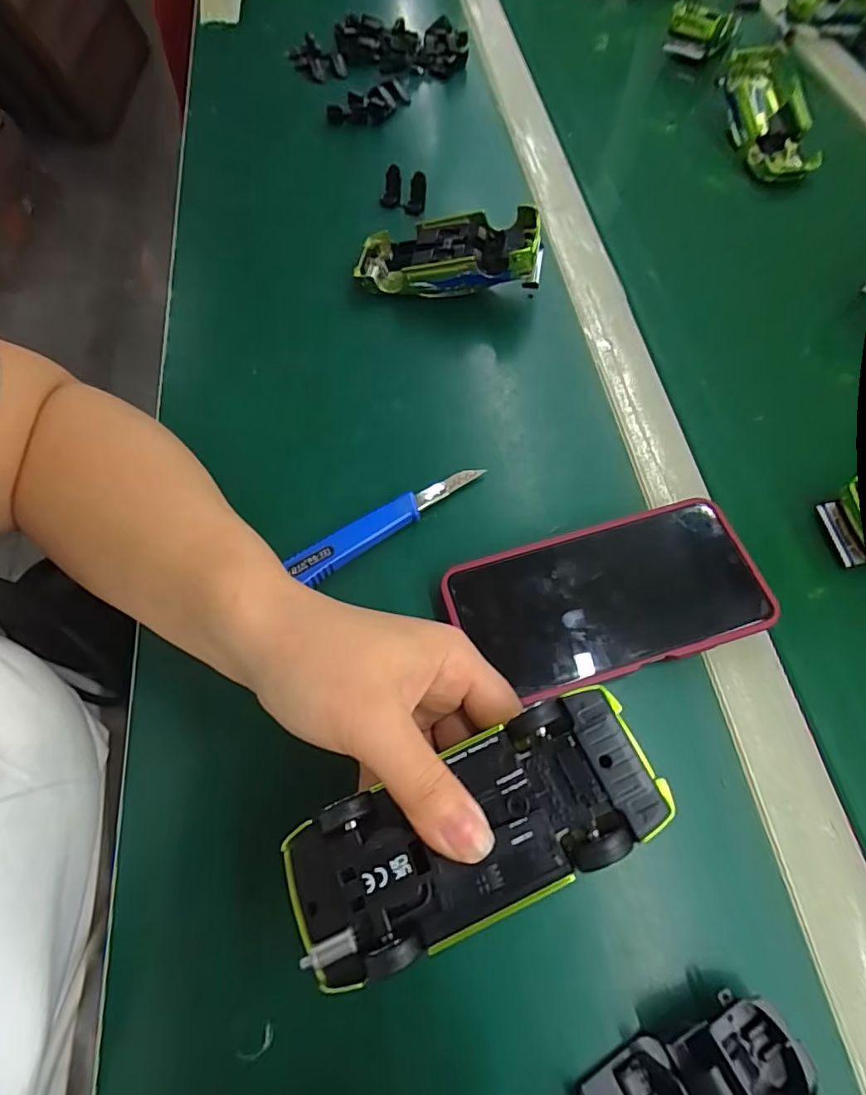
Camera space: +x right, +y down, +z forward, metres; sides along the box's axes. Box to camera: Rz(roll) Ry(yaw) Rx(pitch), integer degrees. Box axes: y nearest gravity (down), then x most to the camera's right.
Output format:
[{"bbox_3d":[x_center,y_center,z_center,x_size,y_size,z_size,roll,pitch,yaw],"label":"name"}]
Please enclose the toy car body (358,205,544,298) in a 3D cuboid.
[{"bbox_3d":[0.011,-0.209,0.380,0.134,0.033,0.052,6,64,19],"label":"toy car body"}]

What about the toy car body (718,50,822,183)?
[{"bbox_3d":[0.299,-0.380,0.466,0.058,0.035,0.126,-7,80,-3],"label":"toy car body"}]

